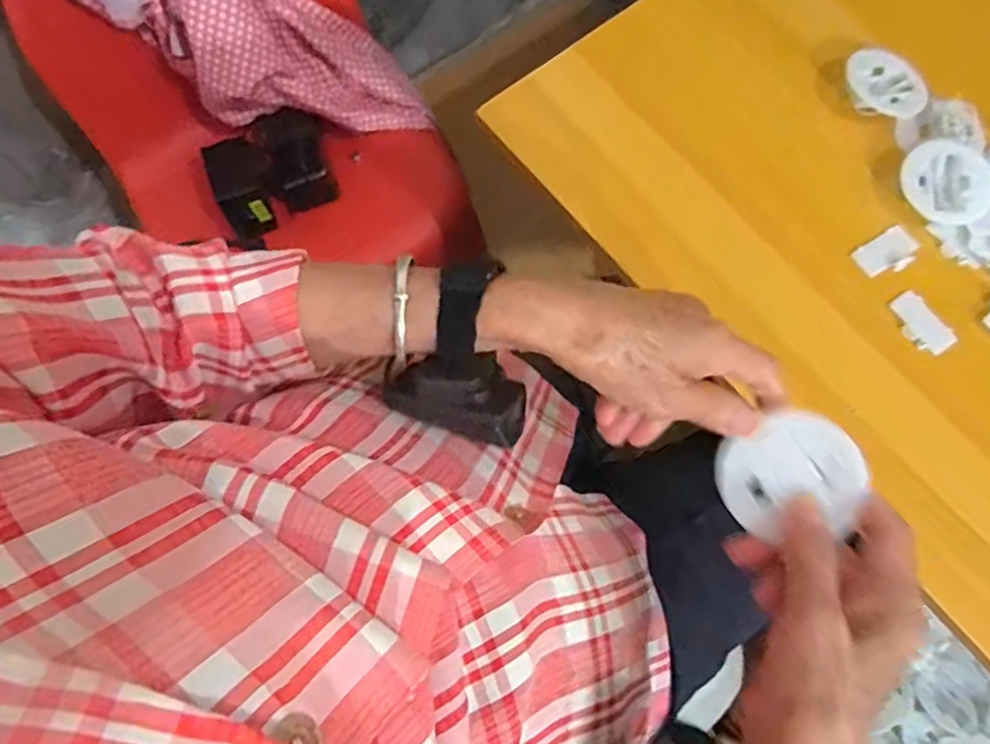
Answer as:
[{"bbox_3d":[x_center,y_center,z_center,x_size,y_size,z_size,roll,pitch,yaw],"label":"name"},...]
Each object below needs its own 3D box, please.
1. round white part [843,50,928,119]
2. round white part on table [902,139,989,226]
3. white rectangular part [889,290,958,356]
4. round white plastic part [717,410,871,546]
[{"bbox_3d":[0.312,-0.228,0.492,0.060,0.015,0.060,0,73,-1],"label":"round white part"},{"bbox_3d":[0.341,-0.142,0.462,0.060,0.013,0.066,0,73,-1],"label":"round white part on table"},{"bbox_3d":[0.306,-0.035,0.440,0.027,0.004,0.047,-35,76,-11],"label":"white rectangular part"},{"bbox_3d":[0.152,0.051,0.319,0.064,0.013,0.064,-4,80,22],"label":"round white plastic part"}]

